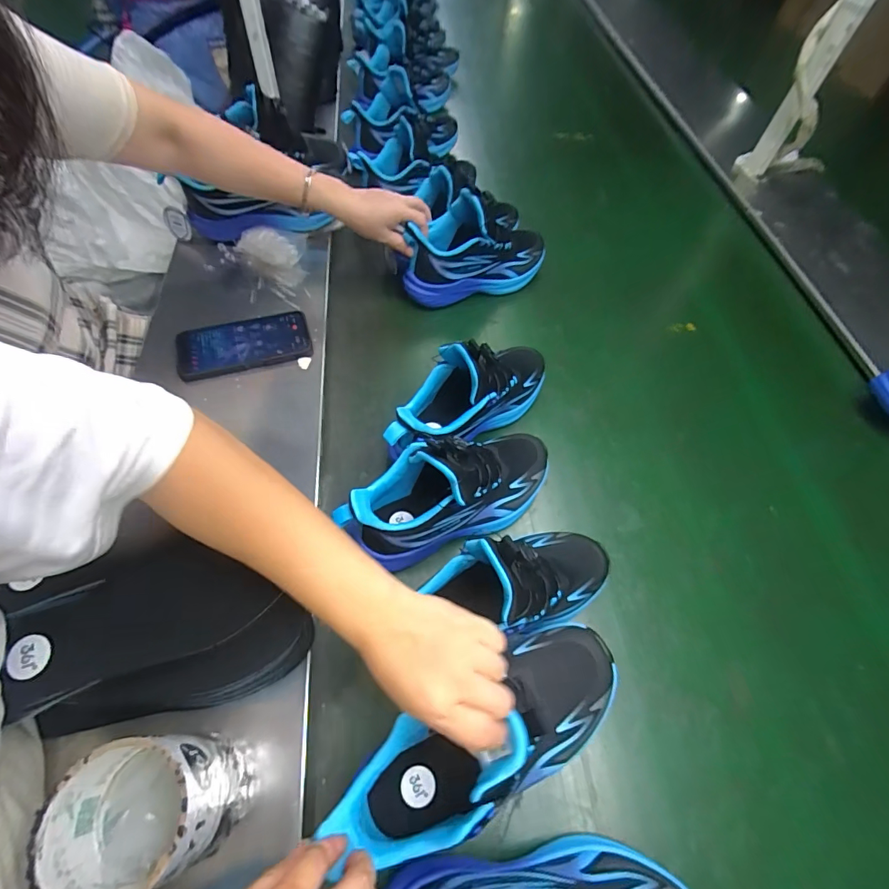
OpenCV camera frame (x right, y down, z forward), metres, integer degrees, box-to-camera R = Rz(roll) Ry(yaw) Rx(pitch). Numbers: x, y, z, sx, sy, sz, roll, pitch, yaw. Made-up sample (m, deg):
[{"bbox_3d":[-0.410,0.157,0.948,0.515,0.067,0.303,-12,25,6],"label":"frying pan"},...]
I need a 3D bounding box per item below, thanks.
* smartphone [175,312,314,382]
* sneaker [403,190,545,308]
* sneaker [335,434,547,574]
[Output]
[{"bbox_3d":[-0.261,-0.130,0.580,0.164,0.012,0.076,-14,64,-11],"label":"smartphone"},{"bbox_3d":[0.048,-0.288,0.652,0.230,0.131,0.093,-18,62,-14],"label":"sneaker"},{"bbox_3d":[0.019,0.036,0.452,0.238,0.116,0.083,-14,60,-27],"label":"sneaker"}]

